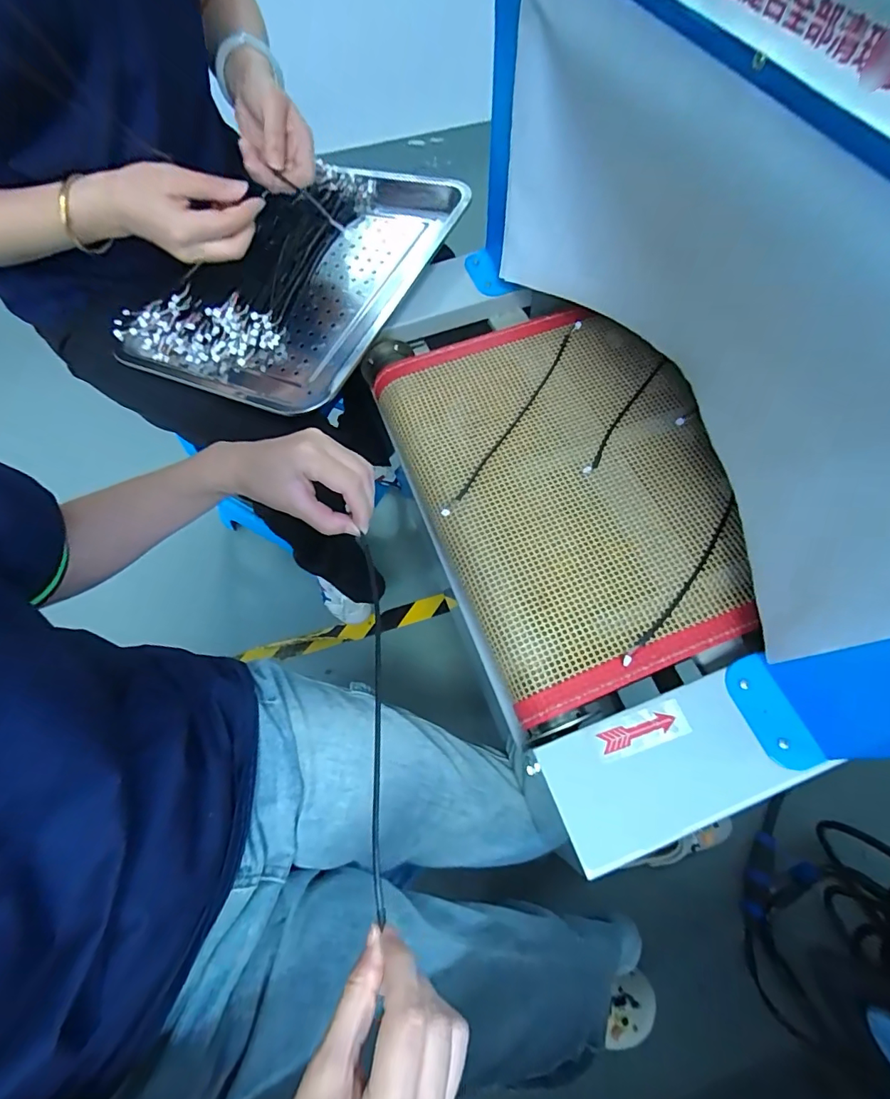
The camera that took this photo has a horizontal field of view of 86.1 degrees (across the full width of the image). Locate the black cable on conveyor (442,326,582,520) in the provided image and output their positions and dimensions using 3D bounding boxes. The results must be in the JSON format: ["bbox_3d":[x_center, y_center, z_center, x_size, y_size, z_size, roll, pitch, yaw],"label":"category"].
[{"bbox_3d":[0.074,-0.140,0.483,0.012,0.011,0.278,29,69,15],"label":"black cable on conveyor"}]

